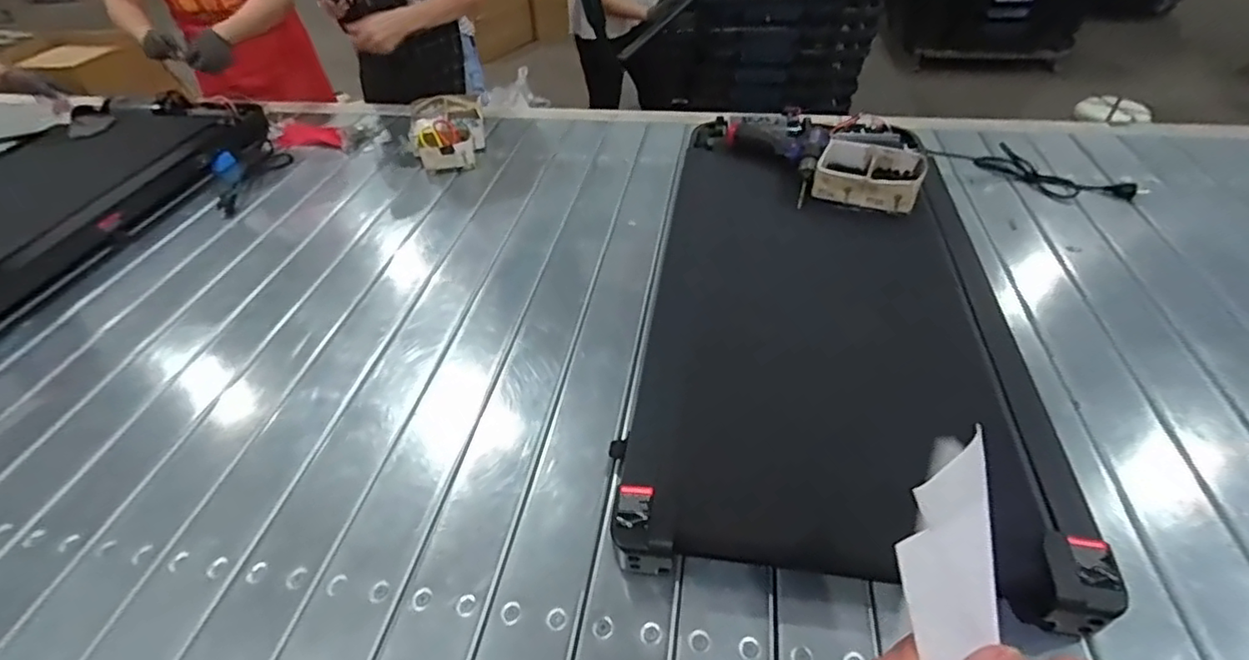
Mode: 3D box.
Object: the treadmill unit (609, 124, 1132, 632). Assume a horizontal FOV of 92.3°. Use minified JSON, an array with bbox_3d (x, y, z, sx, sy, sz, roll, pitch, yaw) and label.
[{"bbox_3d":[0.309,-0.068,0.932,0.493,0.090,0.965,3,42,9],"label":"treadmill unit"}]

